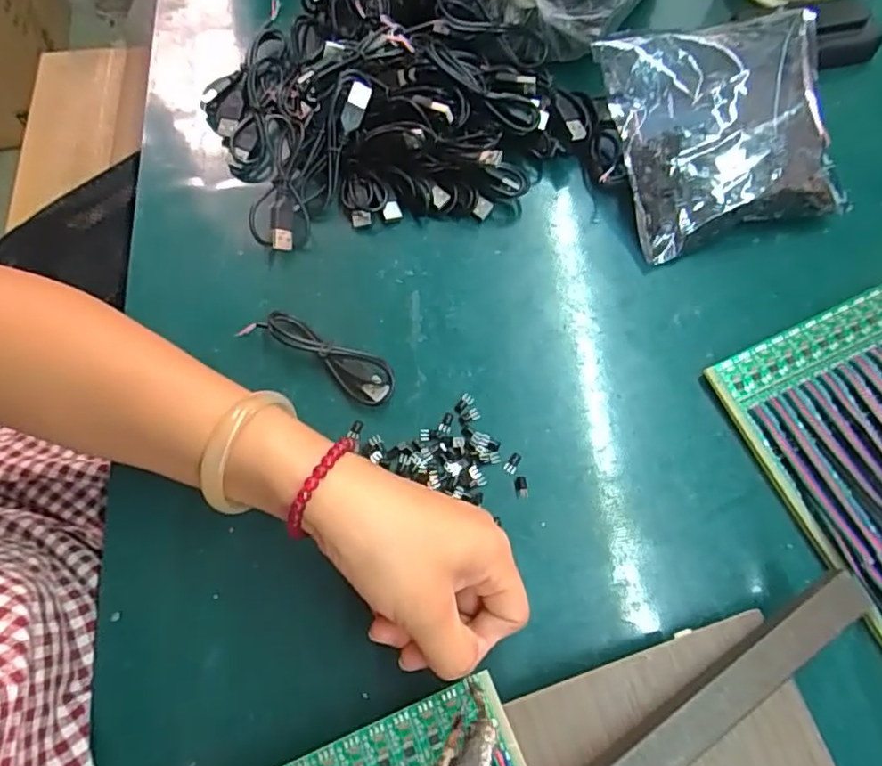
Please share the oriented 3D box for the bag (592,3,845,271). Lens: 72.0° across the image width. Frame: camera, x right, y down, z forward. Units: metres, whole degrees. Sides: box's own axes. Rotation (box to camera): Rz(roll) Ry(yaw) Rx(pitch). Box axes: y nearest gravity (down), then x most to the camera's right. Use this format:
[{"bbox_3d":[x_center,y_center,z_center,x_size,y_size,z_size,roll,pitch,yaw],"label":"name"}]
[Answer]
[{"bbox_3d":[0.182,-0.161,0.390,0.133,0.040,0.132,-15,87,4],"label":"bag"}]

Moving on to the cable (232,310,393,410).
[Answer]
[{"bbox_3d":[-0.071,-0.018,0.366,0.096,0.012,0.030,29,72,9],"label":"cable"}]

